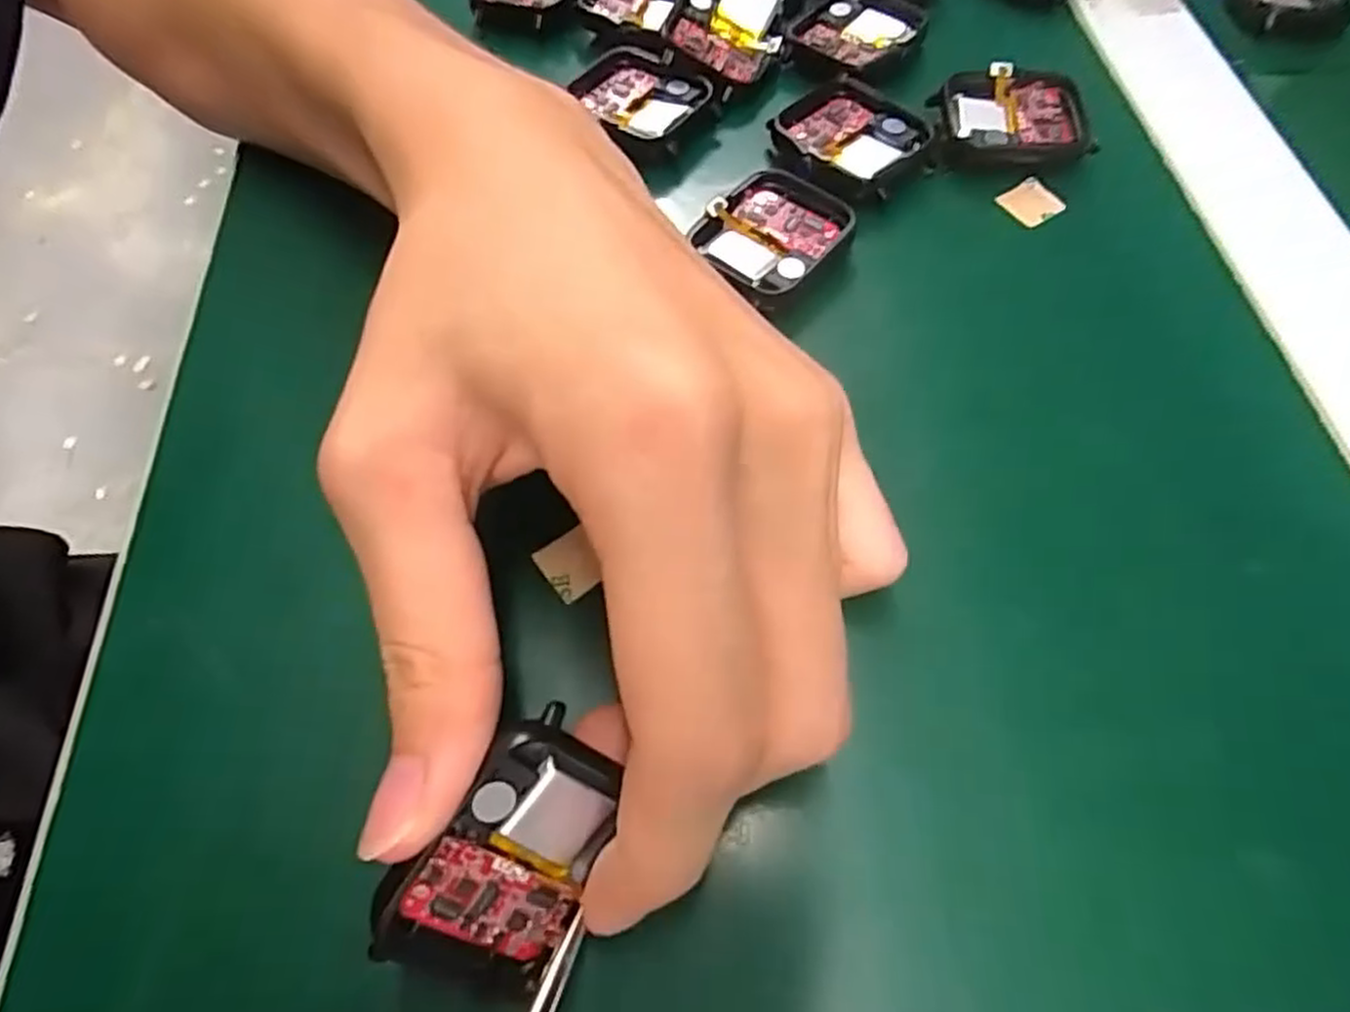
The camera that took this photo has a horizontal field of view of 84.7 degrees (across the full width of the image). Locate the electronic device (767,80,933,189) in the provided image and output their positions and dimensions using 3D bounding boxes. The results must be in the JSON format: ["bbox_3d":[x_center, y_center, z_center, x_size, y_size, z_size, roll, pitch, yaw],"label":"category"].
[{"bbox_3d":[0.052,-0.115,0.229,0.041,0.005,0.040,40,69,19],"label":"electronic device"}]

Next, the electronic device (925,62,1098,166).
[{"bbox_3d":[0.106,-0.121,0.232,0.045,0.011,0.034,6,62,3],"label":"electronic device"}]

